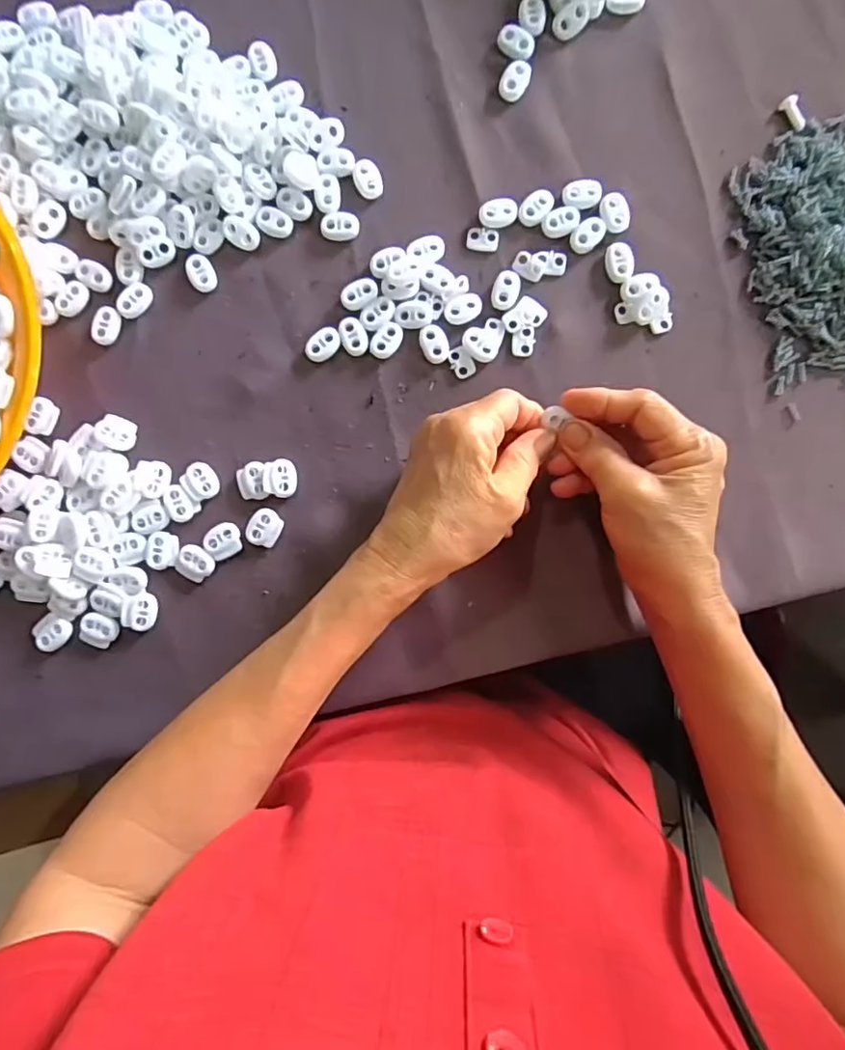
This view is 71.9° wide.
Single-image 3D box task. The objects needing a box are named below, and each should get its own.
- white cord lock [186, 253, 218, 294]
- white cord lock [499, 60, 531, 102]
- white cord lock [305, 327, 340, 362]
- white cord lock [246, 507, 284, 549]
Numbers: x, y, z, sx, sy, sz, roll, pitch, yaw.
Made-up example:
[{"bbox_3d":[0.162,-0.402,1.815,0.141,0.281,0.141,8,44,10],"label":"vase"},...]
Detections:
[{"bbox_3d":[-0.131,-0.149,0.345,0.014,0.005,0.023,-18,88,2],"label":"white cord lock"},{"bbox_3d":[0.054,-0.261,0.342,0.014,0.004,0.023,29,90,2],"label":"white cord lock"},{"bbox_3d":[-0.059,-0.107,0.345,0.015,0.005,0.023,42,90,2],"label":"white cord lock"},{"bbox_3d":[-0.093,0.002,0.344,0.019,0.004,0.022,26,90,2],"label":"white cord lock"}]

